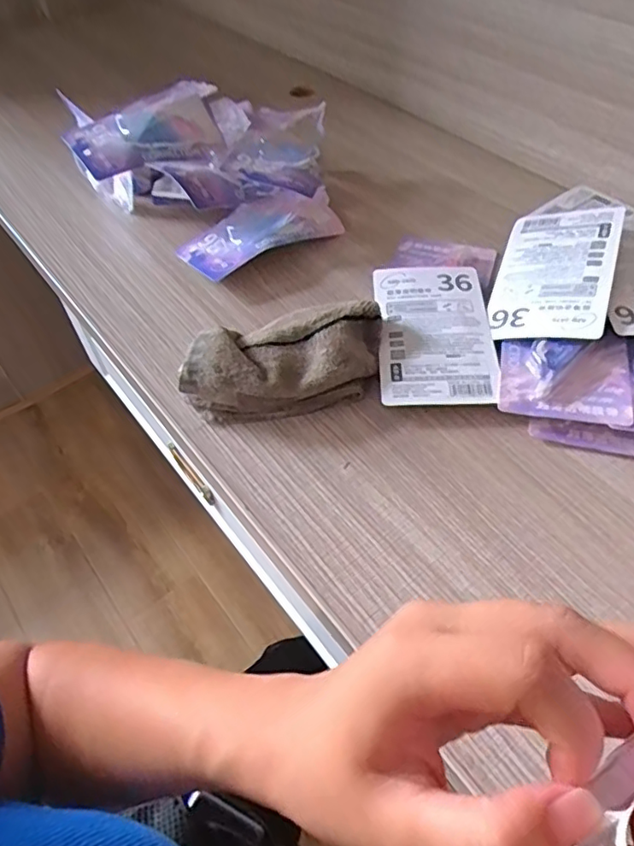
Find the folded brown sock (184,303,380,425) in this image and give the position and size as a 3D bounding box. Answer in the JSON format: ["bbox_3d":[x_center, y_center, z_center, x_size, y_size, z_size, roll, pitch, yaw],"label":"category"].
[{"bbox_3d":[-0.025,-0.050,0.481,0.168,0.047,0.083,-14,52,-7],"label":"folded brown sock"}]

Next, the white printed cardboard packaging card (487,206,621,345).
[{"bbox_3d":[0.209,-0.134,0.521,0.095,0.006,0.165,5,55,31],"label":"white printed cardboard packaging card"}]

